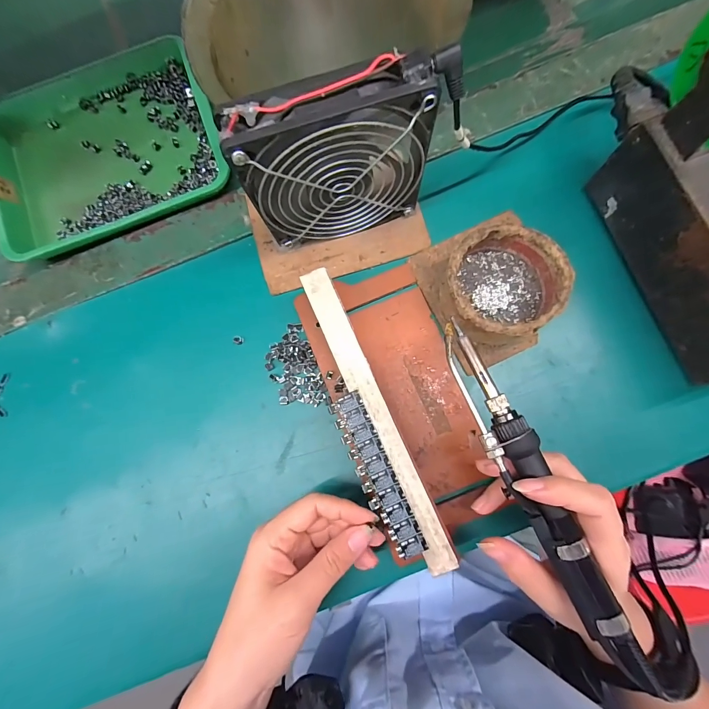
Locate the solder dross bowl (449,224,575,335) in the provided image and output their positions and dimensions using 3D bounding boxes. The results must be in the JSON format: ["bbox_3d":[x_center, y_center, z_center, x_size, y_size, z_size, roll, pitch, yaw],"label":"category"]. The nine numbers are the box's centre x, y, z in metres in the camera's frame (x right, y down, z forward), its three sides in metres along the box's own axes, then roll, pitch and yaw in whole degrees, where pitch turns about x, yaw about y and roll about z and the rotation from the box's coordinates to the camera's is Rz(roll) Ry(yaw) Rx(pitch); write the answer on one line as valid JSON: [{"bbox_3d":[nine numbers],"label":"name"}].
[{"bbox_3d":[0.111,-0.051,0.251,0.080,0.040,0.079,-1,81,5],"label":"solder dross bowl"}]

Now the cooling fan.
[{"bbox_3d":[-0.011,-0.121,0.228,0.117,0.125,0.028,-17,80,2],"label":"cooling fan"}]

